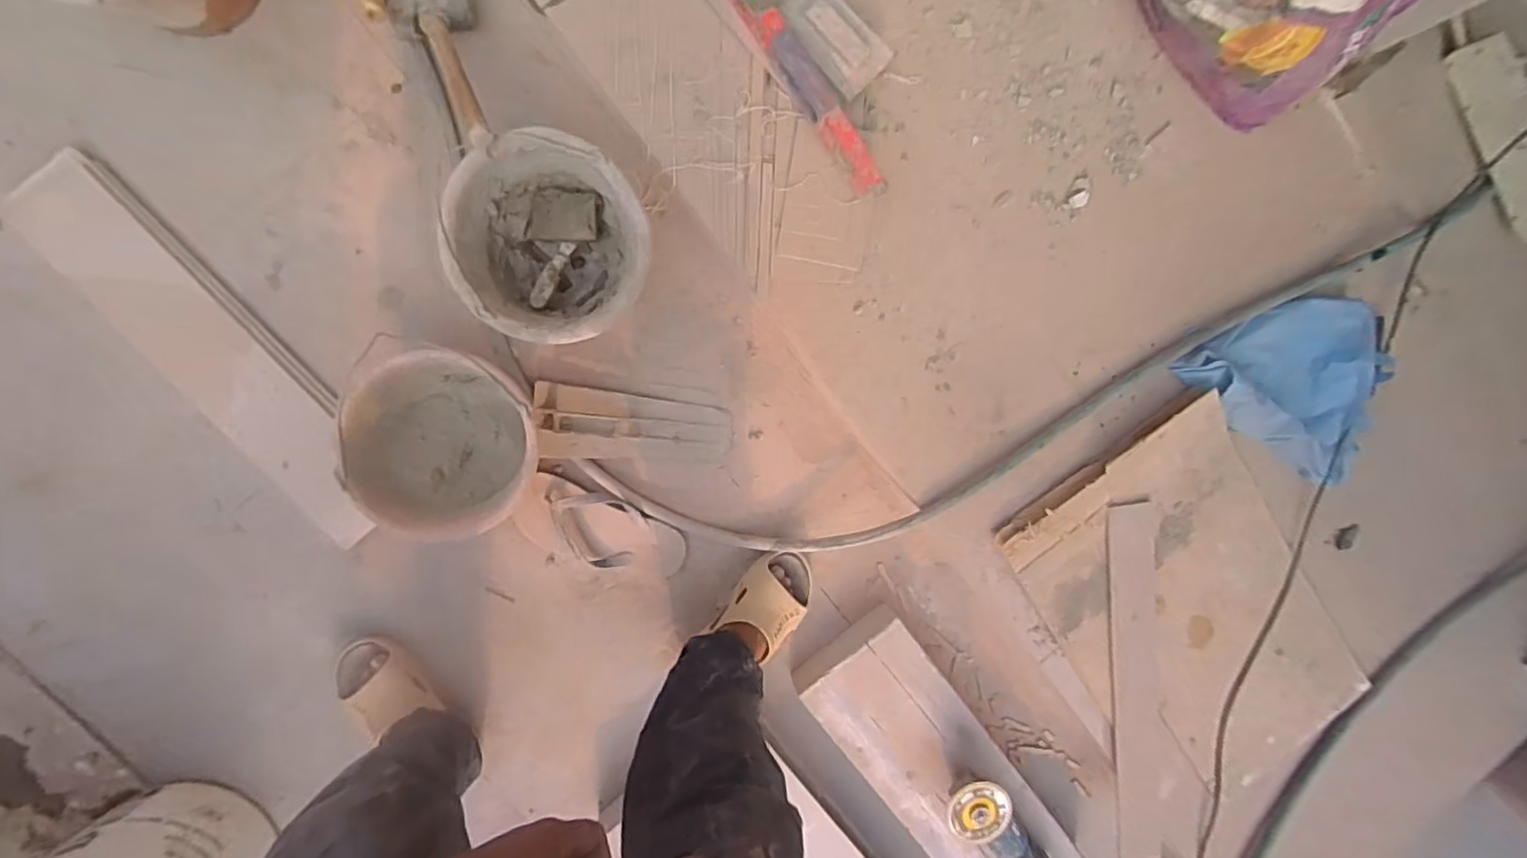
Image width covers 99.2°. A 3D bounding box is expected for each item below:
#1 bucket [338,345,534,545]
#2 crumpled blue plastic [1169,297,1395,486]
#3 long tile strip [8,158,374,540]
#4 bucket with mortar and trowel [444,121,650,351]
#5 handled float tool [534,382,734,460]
[{"bbox_3d":[-0.427,0.029,0.899,0.235,0.160,0.255,0,93,-7],"label":"bucket"},{"bbox_3d":[0.861,-0.089,1.029,0.359,0.046,0.274,29,90,-9],"label":"crumpled blue plastic"},{"bbox_3d":[-0.780,-0.110,0.923,0.155,0.016,0.632,-42,97,-3],"label":"long tile strip"},{"bbox_3d":[-0.283,-0.244,0.891,0.237,0.172,0.250,-1,94,-8],"label":"bucket with mortar and trowel"},{"bbox_3d":[-0.194,-0.006,0.981,0.291,0.072,0.108,2,93,-7],"label":"handled float tool"}]

